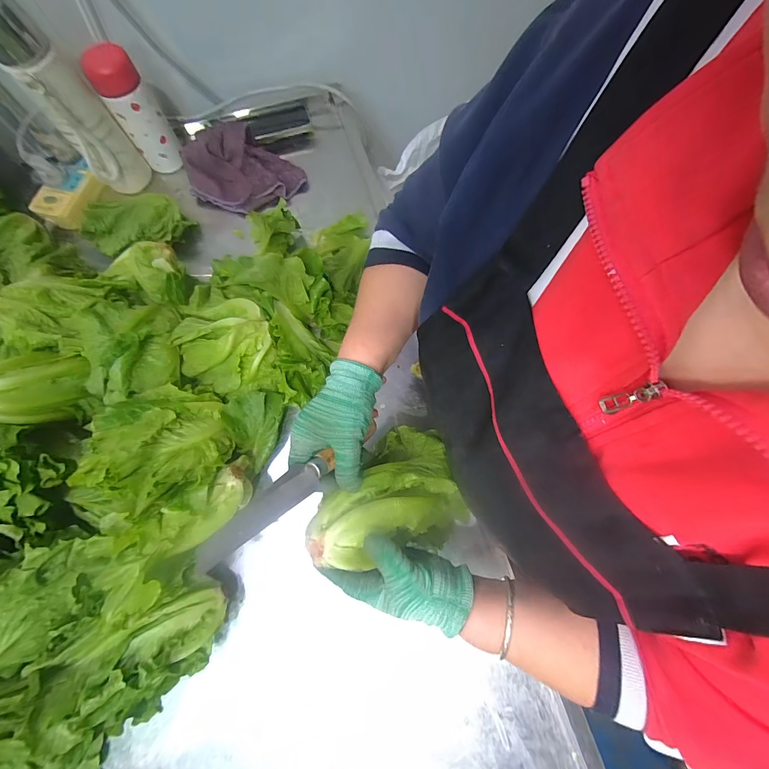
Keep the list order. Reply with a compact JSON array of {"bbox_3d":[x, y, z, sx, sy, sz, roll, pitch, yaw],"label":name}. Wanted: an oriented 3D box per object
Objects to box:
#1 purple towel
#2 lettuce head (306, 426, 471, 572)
[{"bbox_3d":[-0.237,-0.360,0.573,0.176,0.060,0.141,-29,75,-7],"label":"purple towel"},{"bbox_3d":[0.001,0.111,0.343,0.148,0.074,0.118,-21,74,-5],"label":"lettuce head"}]

